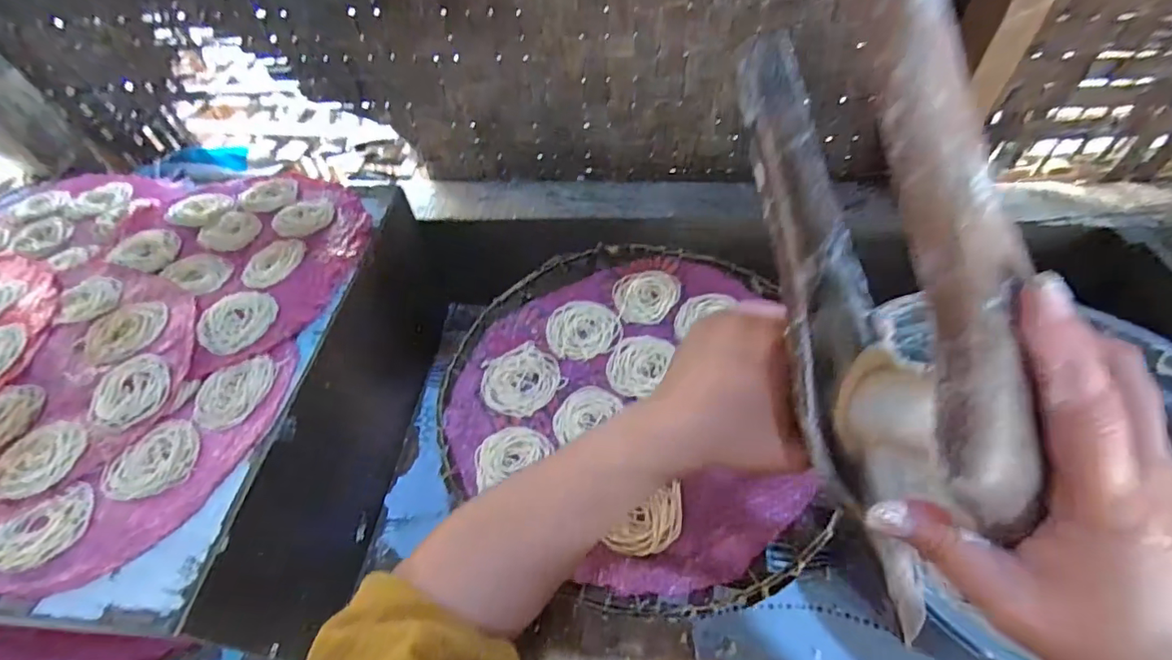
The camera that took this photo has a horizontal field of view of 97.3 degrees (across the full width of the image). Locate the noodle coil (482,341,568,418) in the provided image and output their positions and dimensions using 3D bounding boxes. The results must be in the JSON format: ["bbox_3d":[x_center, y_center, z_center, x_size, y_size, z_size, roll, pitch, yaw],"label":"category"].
[{"bbox_3d":[-0.065,0.048,0.514,0.077,0.007,0.073,-3,51,3],"label":"noodle coil"}]

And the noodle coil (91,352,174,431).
[{"bbox_3d":[-0.428,0.056,0.485,0.071,0.006,0.067,-3,51,3],"label":"noodle coil"}]

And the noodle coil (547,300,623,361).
[{"bbox_3d":[-0.003,-0.002,0.550,0.076,0.004,0.077,-3,51,3],"label":"noodle coil"}]

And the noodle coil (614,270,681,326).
[{"bbox_3d":[0.066,-0.038,0.569,0.070,0.009,0.075,-3,51,3],"label":"noodle coil"}]

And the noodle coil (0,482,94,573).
[{"bbox_3d":[-0.432,0.158,0.409,0.068,0.005,0.055,-35,56,-20],"label":"noodle coil"}]

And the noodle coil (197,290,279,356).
[{"bbox_3d":[-0.364,-0.011,0.537,0.066,0.011,0.077,21,57,21],"label":"noodle coil"}]

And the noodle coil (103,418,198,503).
[{"bbox_3d":[-0.375,0.111,0.448,0.071,0.004,0.071,-3,51,3],"label":"noodle coil"}]

